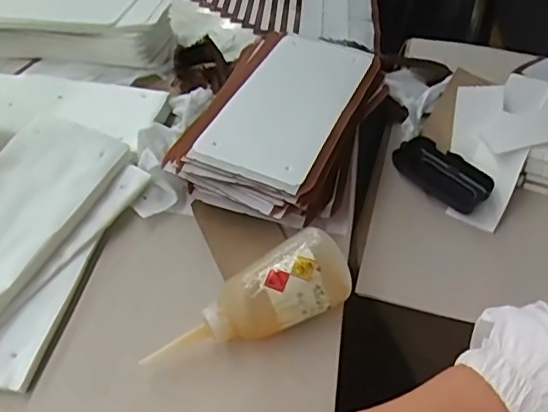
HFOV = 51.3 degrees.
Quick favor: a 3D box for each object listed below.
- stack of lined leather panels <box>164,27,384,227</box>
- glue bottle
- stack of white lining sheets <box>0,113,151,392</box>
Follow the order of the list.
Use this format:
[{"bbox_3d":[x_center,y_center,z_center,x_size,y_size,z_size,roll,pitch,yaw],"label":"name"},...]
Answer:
[{"bbox_3d":[0.008,-0.091,0.616,0.175,0.069,0.261,18,47,13],"label":"stack of lined leather panels"},{"bbox_3d":[-0.019,0.078,0.451,0.168,0.051,0.053,-27,52,-8],"label":"glue bottle"},{"bbox_3d":[-0.228,0.026,0.509,0.152,0.049,0.263,14,46,10],"label":"stack of white lining sheets"}]

